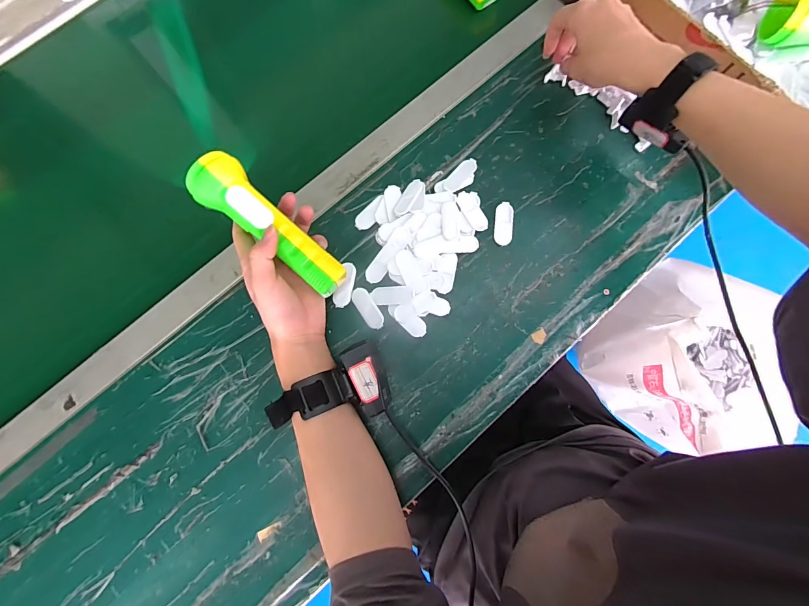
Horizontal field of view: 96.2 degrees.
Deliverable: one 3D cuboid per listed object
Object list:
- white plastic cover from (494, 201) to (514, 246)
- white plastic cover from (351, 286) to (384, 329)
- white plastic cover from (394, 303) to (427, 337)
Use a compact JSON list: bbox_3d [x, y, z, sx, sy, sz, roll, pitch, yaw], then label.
[{"bbox_3d":[0.114,-0.091,0.416,0.021,0.004,0.050,5,79,1],"label":"white plastic cover"},{"bbox_3d":[-0.040,0.006,0.397,0.019,0.004,0.050,-31,80,-6],"label":"white plastic cover"},{"bbox_3d":[0.007,0.019,0.394,0.022,0.004,0.040,-37,81,-6],"label":"white plastic cover"}]

